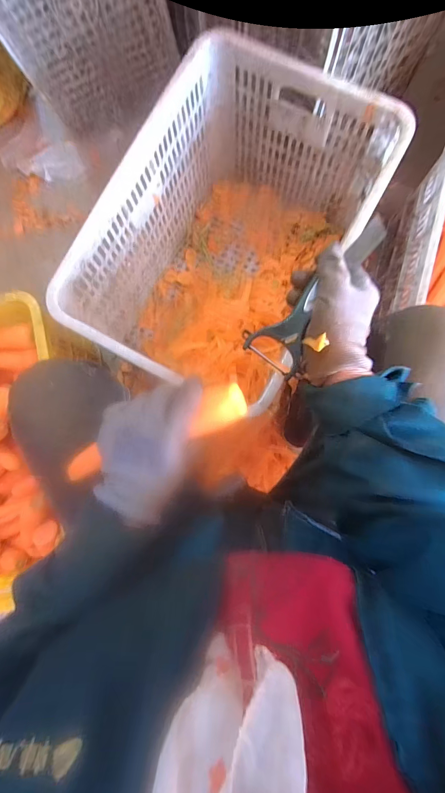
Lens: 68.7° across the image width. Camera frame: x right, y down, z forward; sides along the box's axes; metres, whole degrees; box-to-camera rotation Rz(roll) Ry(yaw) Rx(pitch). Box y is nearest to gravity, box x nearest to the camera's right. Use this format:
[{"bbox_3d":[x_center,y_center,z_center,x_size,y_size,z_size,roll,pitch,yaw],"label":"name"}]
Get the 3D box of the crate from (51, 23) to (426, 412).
[{"bbox_3d":[0.026,-0.312,0.717,0.420,0.326,0.604,26,86,5],"label":"crate"}]

